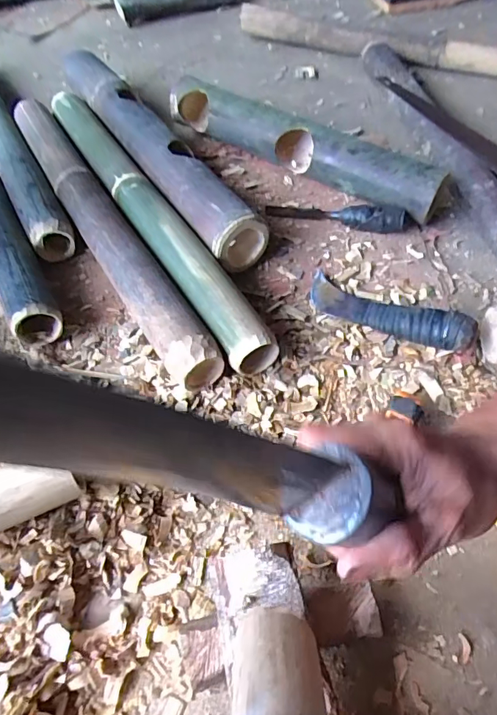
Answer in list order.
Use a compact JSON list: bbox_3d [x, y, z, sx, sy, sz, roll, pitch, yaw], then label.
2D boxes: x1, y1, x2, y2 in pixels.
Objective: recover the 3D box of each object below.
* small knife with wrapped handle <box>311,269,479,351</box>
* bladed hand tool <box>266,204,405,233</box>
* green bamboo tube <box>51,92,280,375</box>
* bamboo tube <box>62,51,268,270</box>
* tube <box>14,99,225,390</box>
[{"bbox_3d":[0.166,-0.057,0.583,0.212,0.036,0.055,22,57,32],"label":"small knife with wrapped handle"},{"bbox_3d":[0.126,-0.209,0.697,0.197,0.035,0.034,11,56,21],"label":"bladed hand tool"},{"bbox_3d":[-0.157,-0.234,0.675,0.064,0.060,0.659,-26,59,-16],"label":"green bamboo tube"},{"bbox_3d":[-0.162,-0.362,0.755,0.086,0.069,0.610,-26,59,-16],"label":"bamboo tube"},{"bbox_3d":[-0.219,-0.213,0.662,0.058,0.051,0.645,-27,59,-17],"label":"tube"}]

